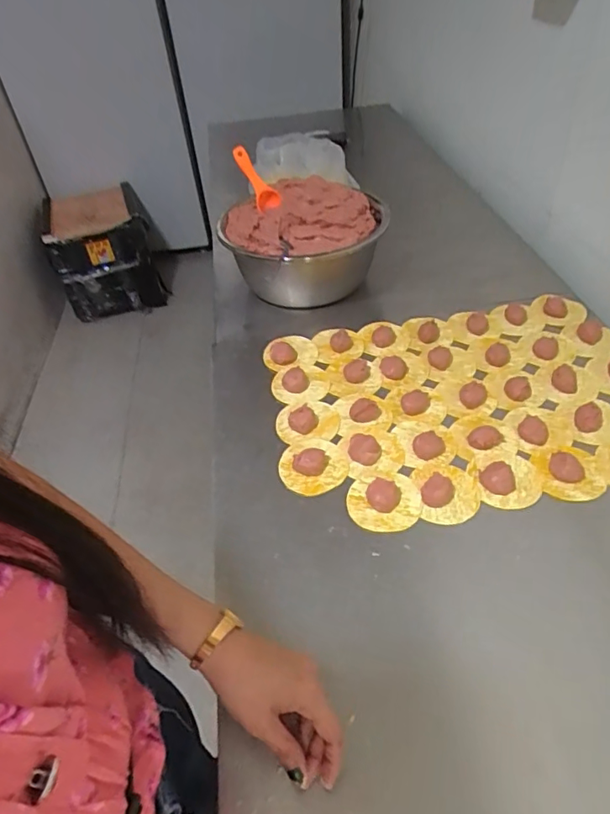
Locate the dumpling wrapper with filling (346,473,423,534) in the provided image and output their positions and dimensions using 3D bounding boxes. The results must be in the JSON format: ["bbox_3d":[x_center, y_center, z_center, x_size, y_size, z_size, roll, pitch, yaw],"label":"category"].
[{"bbox_3d":[0.091,0.107,0.602,0.083,0.018,0.072,-9,45,-2],"label":"dumpling wrapper with filling"}]

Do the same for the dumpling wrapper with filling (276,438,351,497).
[{"bbox_3d":[0.010,0.069,0.648,0.082,0.016,0.079,-4,46,4],"label":"dumpling wrapper with filling"}]

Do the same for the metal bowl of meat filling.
[{"bbox_3d":[0.010,-0.283,0.902,0.279,0.148,0.237,-16,46,-8],"label":"metal bowl of meat filling"}]

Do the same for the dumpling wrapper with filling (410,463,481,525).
[{"bbox_3d":[0.164,0.096,0.604,0.071,0.020,0.078,-4,46,4],"label":"dumpling wrapper with filling"}]

